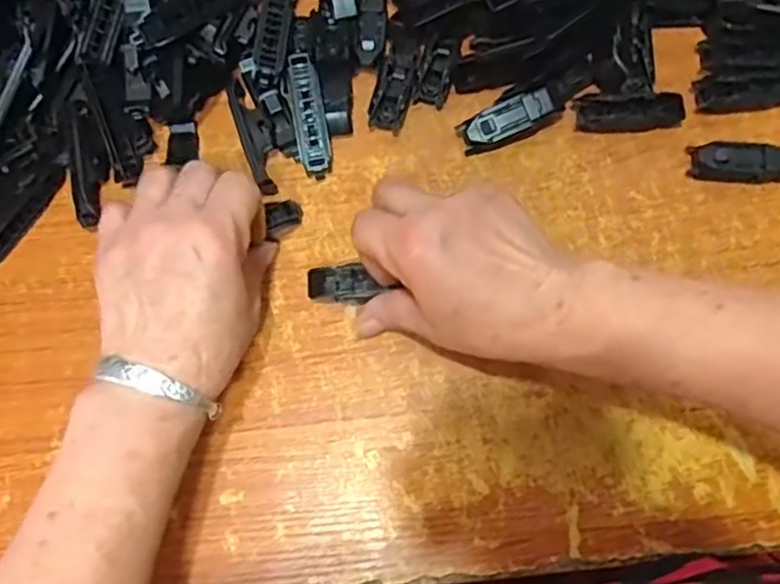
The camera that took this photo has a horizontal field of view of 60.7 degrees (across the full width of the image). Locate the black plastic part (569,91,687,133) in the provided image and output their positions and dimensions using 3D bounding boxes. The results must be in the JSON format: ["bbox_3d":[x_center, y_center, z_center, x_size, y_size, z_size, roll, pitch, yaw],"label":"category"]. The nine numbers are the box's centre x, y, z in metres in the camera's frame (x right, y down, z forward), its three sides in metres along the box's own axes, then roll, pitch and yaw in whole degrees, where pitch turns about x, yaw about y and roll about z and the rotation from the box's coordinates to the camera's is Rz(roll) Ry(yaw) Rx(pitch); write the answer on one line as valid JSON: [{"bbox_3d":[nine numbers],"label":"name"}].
[{"bbox_3d":[0.150,-0.112,0.420,0.065,0.012,0.024,0,77,0],"label":"black plastic part"}]

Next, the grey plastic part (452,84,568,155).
[{"bbox_3d":[0.078,-0.109,0.418,0.069,0.019,0.025,-21,78,-4],"label":"grey plastic part"}]

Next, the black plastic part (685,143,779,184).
[{"bbox_3d":[0.221,-0.079,0.412,0.065,0.013,0.023,4,77,1],"label":"black plastic part"}]

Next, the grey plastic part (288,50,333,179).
[{"bbox_3d":[-0.050,-0.111,0.418,0.020,0.014,0.077,-10,86,-5],"label":"grey plastic part"}]

